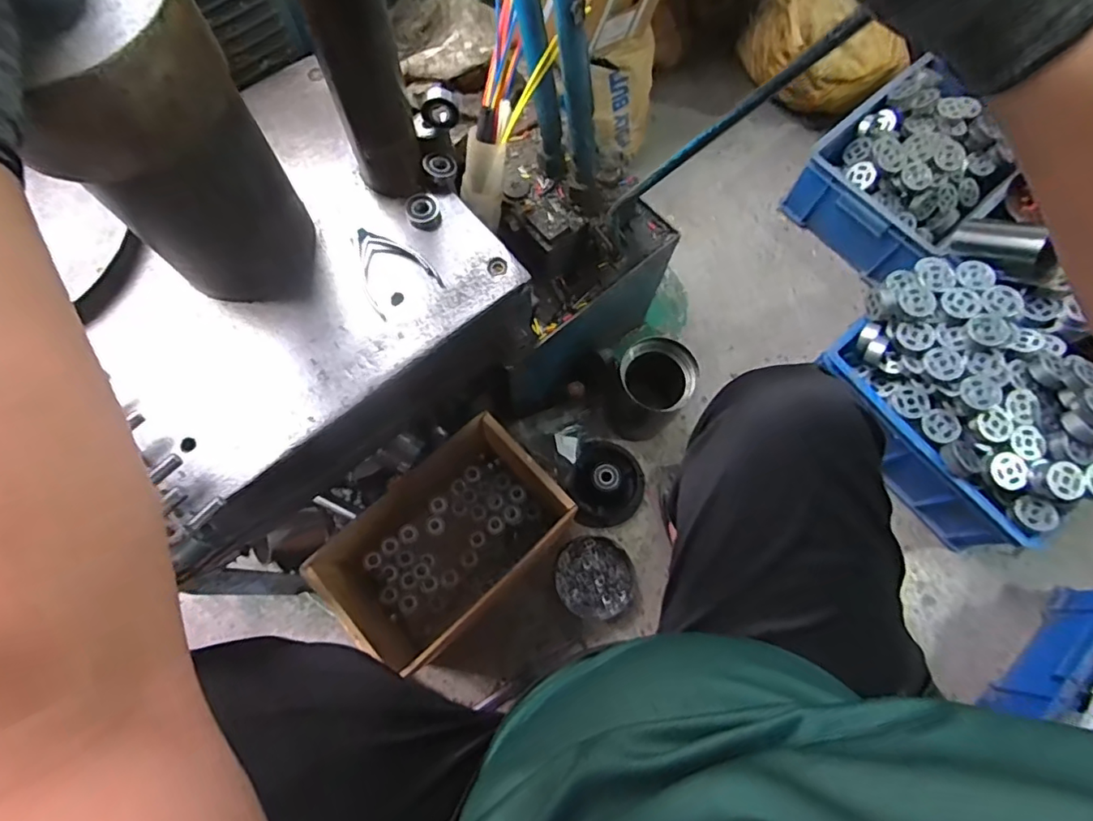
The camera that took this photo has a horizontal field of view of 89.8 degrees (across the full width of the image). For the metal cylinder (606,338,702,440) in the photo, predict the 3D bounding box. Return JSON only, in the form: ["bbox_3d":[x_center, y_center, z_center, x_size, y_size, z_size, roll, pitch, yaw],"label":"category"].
[{"bbox_3d":[0.167,-0.030,0.909,0.124,0.188,0.118,-42,78,-14],"label":"metal cylinder"}]

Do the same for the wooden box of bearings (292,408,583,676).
[{"bbox_3d":[-0.138,0.188,0.795,0.220,0.204,0.309,41,75,11],"label":"wooden box of bearings"}]

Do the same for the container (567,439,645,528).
[{"bbox_3d":[0.100,0.115,0.909,0.124,0.063,0.142,-8,72,-5],"label":"container"}]

